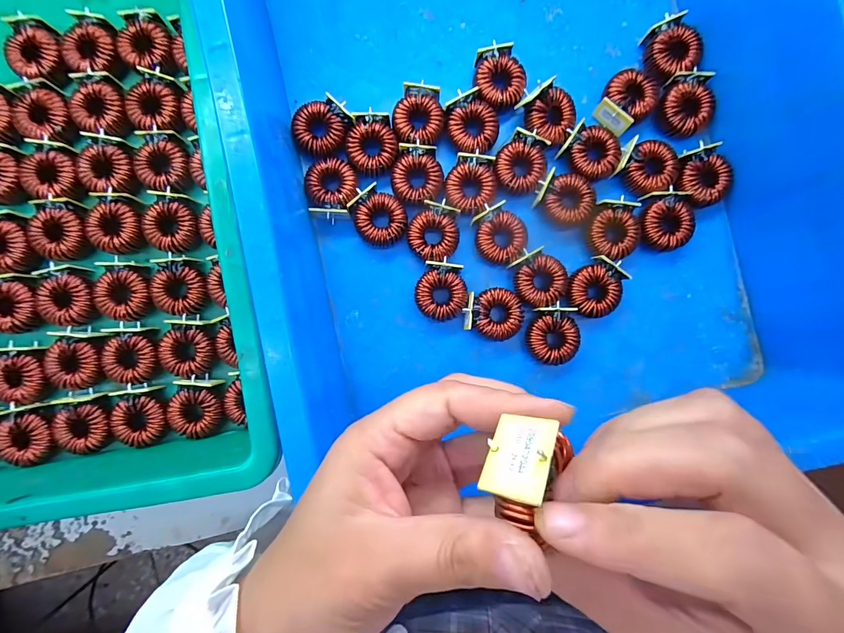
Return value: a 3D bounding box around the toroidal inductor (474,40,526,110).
[{"bbox_3d":[0.054,-0.170,0.257,0.039,0.018,0.039,0,92,0],"label":"toroidal inductor"}]

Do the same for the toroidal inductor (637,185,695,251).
[{"bbox_3d":[0.171,-0.068,0.254,0.035,0.015,0.041,-13,89,-2],"label":"toroidal inductor"}]

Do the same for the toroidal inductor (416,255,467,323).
[{"bbox_3d":[0.014,-0.017,0.254,0.035,0.018,0.040,17,89,-1],"label":"toroidal inductor"}]

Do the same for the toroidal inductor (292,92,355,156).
[{"bbox_3d":[-0.070,-0.132,0.251,0.036,0.017,0.038,0,89,-1],"label":"toroidal inductor"}]

